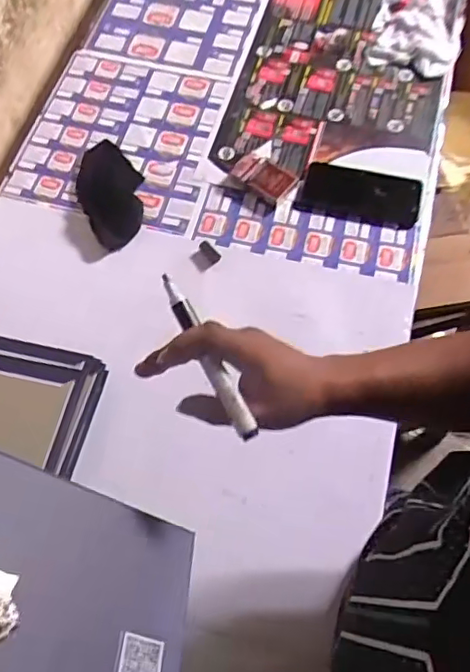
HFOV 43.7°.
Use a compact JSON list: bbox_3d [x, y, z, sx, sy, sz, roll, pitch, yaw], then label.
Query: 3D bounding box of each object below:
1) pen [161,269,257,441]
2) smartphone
[{"bbox_3d":[-0.021,0.014,0.433,0.014,0.013,0.136,-26,78,-11],"label":"pen"},{"bbox_3d":[0.176,-0.200,0.827,0.168,0.014,0.094,15,66,1],"label":"smartphone"}]

